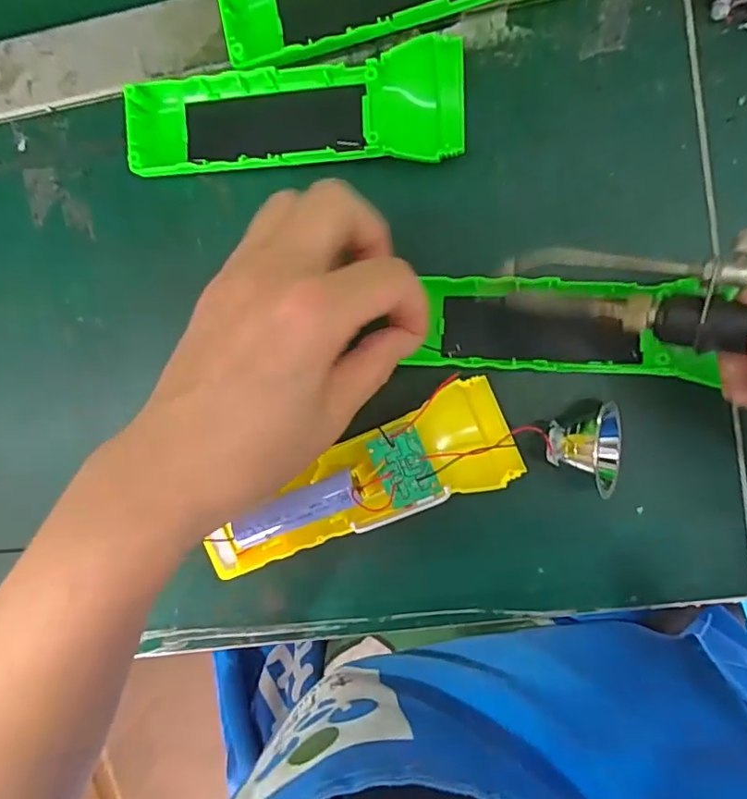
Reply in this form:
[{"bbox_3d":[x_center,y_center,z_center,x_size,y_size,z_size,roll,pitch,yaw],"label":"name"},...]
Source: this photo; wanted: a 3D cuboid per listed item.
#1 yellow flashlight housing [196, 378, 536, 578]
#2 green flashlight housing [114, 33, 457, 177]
[{"bbox_3d":[-0.010,0.042,0.271,0.160,0.036,0.047,-24,92,8],"label":"yellow flashlight housing"},{"bbox_3d":[-0.038,-0.135,0.264,0.160,0.024,0.047,0,95,6],"label":"green flashlight housing"}]

